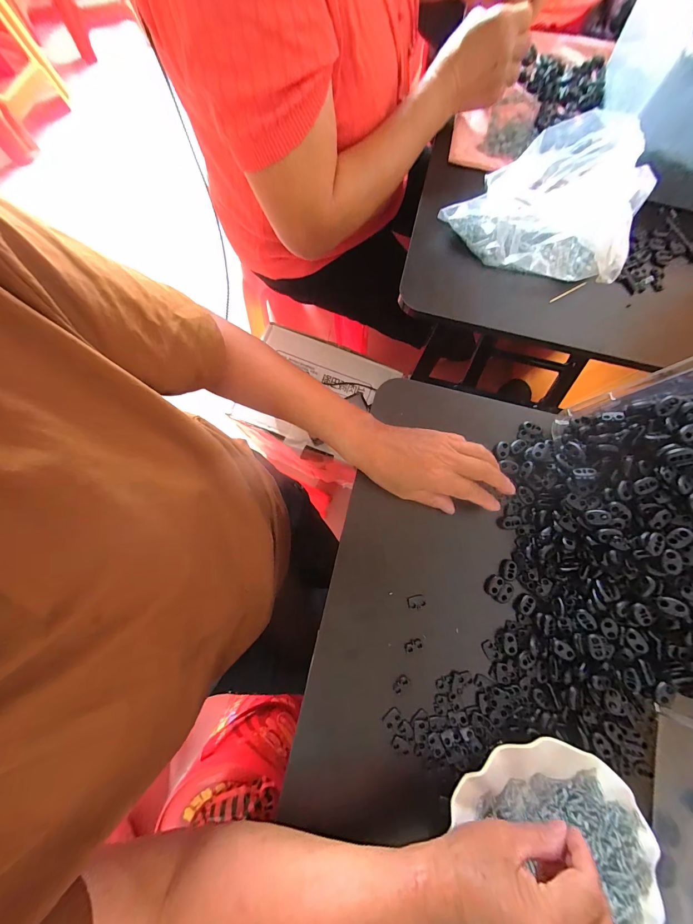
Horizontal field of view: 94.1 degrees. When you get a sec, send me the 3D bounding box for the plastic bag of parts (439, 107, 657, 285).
[{"bbox_3d":[0.238,-0.322,0.395,0.221,0.085,0.151,5,79,-1],"label":"plastic bag of parts"}]

